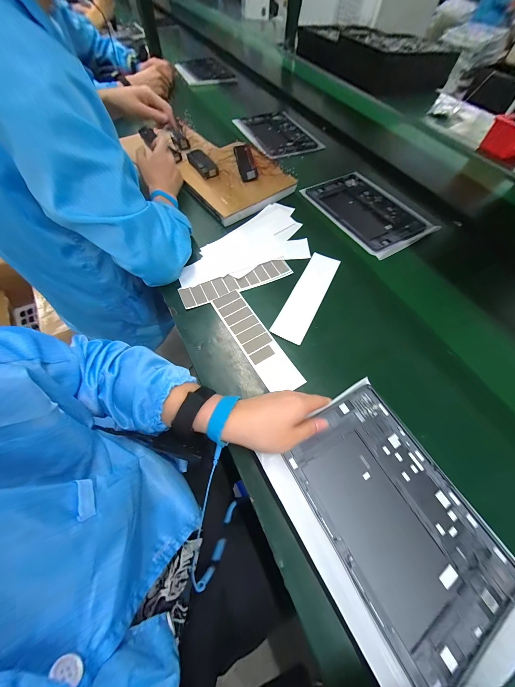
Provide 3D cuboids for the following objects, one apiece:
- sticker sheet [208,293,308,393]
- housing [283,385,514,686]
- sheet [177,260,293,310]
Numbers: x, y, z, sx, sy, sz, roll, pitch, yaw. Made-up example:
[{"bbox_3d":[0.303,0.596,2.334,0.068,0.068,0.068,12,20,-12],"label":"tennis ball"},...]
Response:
[{"bbox_3d":[-0.006,-0.008,0.408,0.058,0.005,0.212,-29,66,-16],"label":"sticker sheet"},{"bbox_3d":[0.159,0.192,0.283,0.167,0.009,0.251,-24,66,-20],"label":"housing"},{"bbox_3d":[-0.041,-0.120,0.468,0.218,0.007,0.050,-22,63,-11],"label":"sheet"}]

